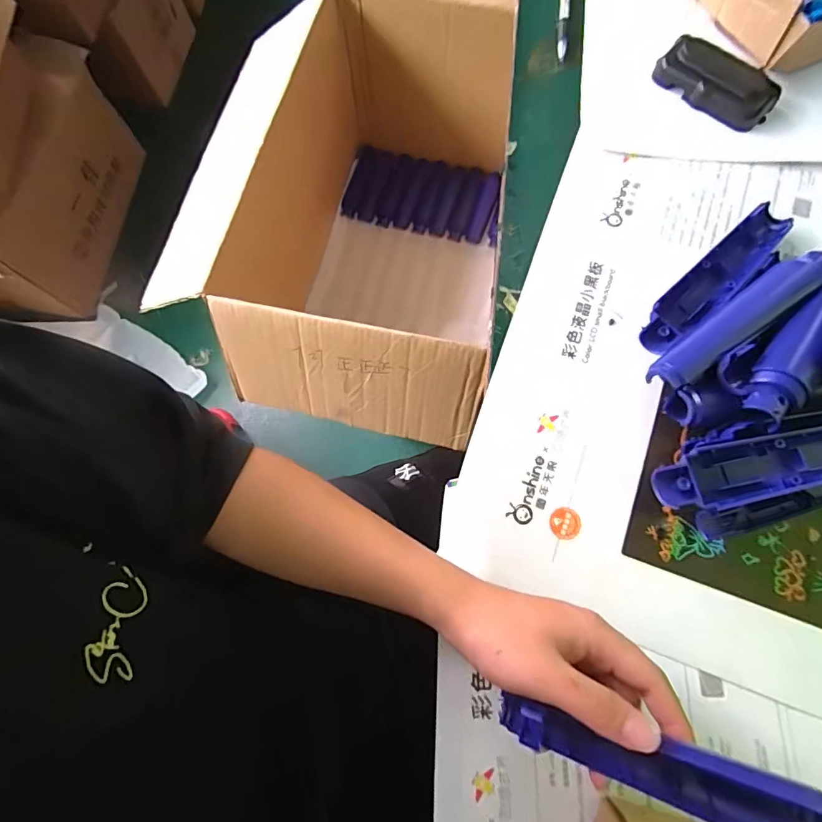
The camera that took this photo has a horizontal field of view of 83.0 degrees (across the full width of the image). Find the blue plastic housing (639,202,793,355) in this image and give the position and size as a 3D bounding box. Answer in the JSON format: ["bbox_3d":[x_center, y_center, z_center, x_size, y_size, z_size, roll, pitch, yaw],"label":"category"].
[{"bbox_3d":[0.247,-0.104,0.378,0.174,0.021,0.037,-40,78,-10],"label":"blue plastic housing"}]

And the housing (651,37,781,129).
[{"bbox_3d":[0.281,-0.302,0.427,0.106,0.032,0.046,37,78,10],"label":"housing"}]

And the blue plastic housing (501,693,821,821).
[{"bbox_3d":[0.128,0.181,0.227,0.168,0.029,0.034,4,72,26],"label":"blue plastic housing"}]

